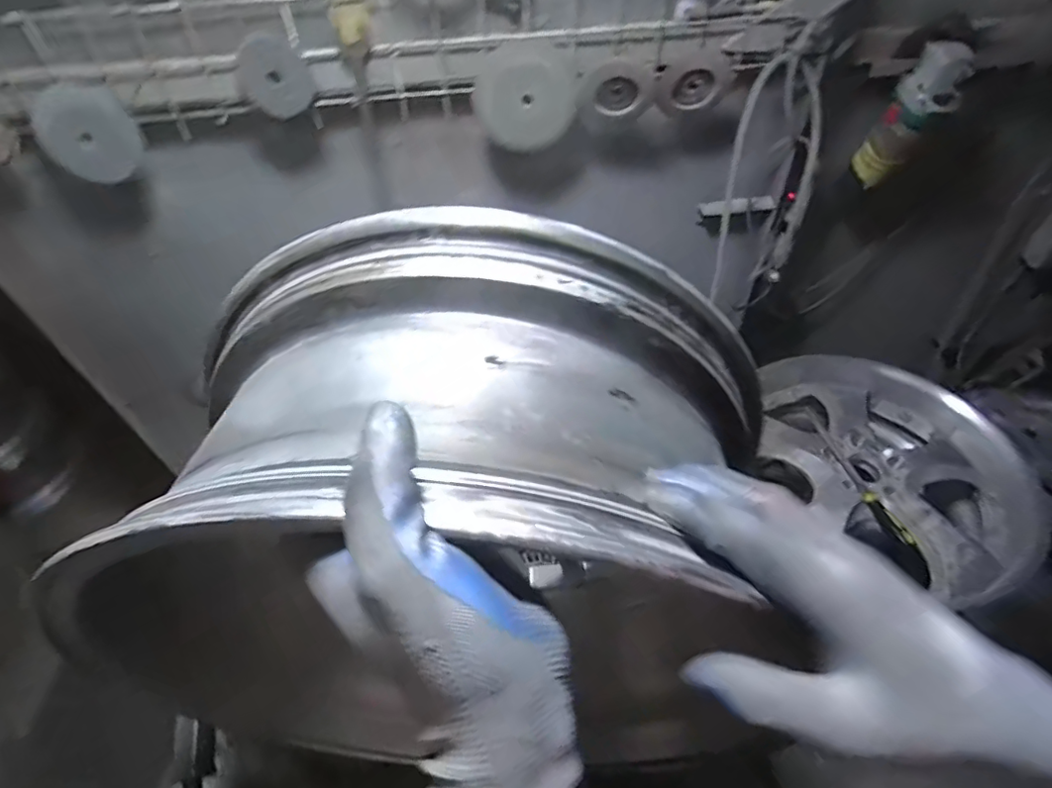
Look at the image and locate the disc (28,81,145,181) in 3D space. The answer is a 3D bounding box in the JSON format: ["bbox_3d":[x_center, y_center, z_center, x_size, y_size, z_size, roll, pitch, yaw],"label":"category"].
[{"bbox_3d":[-0.518,-0.306,0.659,0.102,0.103,0.019,-22,40,-13],"label":"disc"}]

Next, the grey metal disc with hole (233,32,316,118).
[{"bbox_3d":[-0.287,-0.364,0.638,0.076,0.079,0.020,-14,53,-7],"label":"grey metal disc with hole"}]

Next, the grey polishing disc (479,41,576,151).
[{"bbox_3d":[0.000,-0.367,0.695,0.118,0.111,0.023,0,53,3],"label":"grey polishing disc"}]

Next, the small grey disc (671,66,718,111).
[{"bbox_3d":[0.217,-0.394,0.720,0.055,0.052,0.007,4,53,6],"label":"small grey disc"}]

